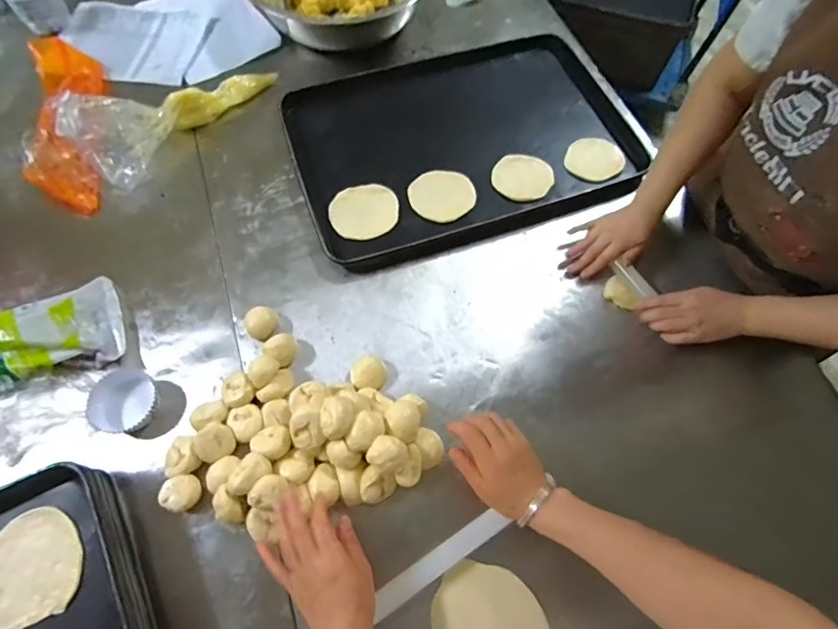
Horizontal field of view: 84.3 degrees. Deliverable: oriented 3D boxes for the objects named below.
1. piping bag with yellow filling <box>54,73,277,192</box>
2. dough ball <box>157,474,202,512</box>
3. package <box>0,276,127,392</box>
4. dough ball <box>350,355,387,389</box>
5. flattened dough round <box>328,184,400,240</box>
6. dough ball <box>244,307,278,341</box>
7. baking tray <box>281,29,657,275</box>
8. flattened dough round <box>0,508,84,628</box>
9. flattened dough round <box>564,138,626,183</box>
[{"bbox_3d":[-0.441,-0.379,0.827,0.160,0.084,0.366,40,70,16],"label":"piping bag with yellow filling"},{"bbox_3d":[-0.298,0.226,0.586,0.044,0.034,0.042,1,65,-1],"label":"dough ball"},{"bbox_3d":[-0.560,0.042,0.653,0.261,0.048,0.133,-20,67,-11],"label":"package"},{"bbox_3d":[-0.071,0.085,0.663,0.049,0.030,0.043,1,65,-1],"label":"dough ball"},{"bbox_3d":[-0.092,-0.175,0.781,0.114,0.010,0.096,-13,66,-7],"label":"flattened dough round"},{"bbox_3d":[-0.233,0.016,0.693,0.045,0.034,0.045,1,65,-1],"label":"dough ball"},{"bbox_3d":[0.075,-0.328,0.866,0.585,0.050,0.415,-16,66,-5],"label":"baking tray"},{"bbox_3d":[-0.441,0.284,0.519,0.107,0.010,0.118,-22,67,-12],"label":"flattened dough round"},{"bbox_3d":[0.319,-0.278,0.833,0.101,0.009,0.091,14,65,5],"label":"flattened dough round"}]

